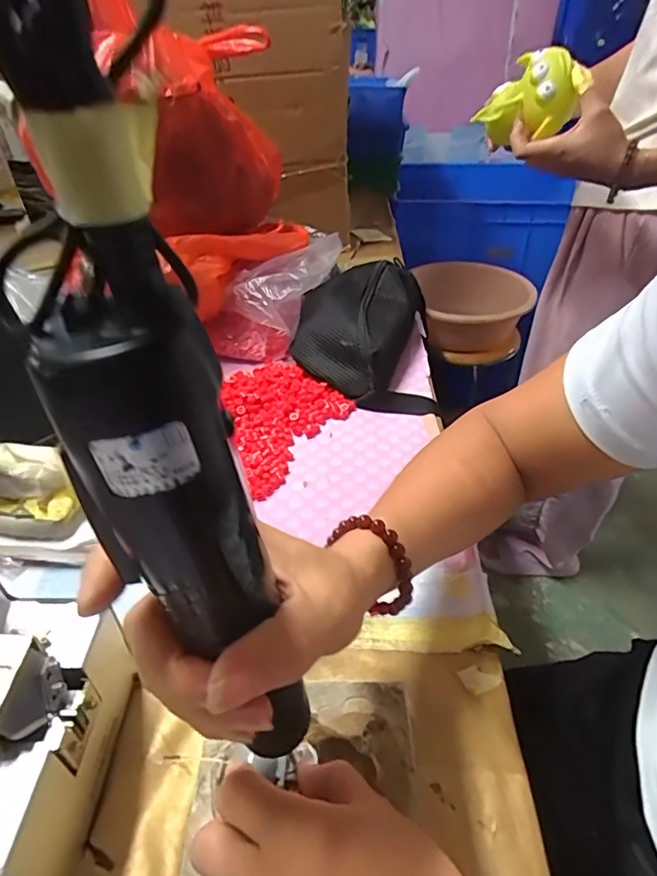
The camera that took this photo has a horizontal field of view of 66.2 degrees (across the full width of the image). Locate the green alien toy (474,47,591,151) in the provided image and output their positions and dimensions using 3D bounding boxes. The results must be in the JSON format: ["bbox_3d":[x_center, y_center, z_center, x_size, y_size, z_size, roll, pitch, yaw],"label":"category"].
[{"bbox_3d":[0.241,-0.417,0.621,0.056,0.083,0.161,-7,21,-12],"label":"green alien toy"}]

